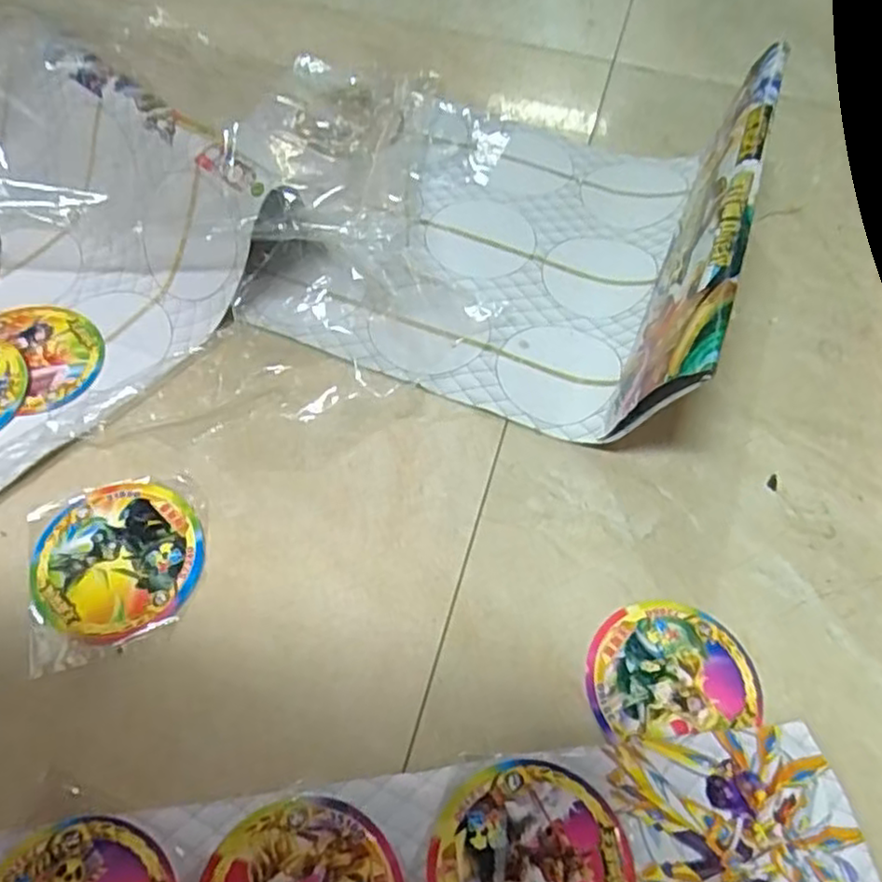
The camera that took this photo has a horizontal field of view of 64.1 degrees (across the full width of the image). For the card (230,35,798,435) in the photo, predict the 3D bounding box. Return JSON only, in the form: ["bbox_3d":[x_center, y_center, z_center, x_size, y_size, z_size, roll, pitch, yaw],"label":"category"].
[{"bbox_3d":[0.042,-0.183,0.523,0.312,0.111,0.332,16,59,6],"label":"card"}]

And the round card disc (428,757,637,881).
[{"bbox_3d":[0.043,0.207,0.336,0.094,0.004,0.093,0,62,0],"label":"round card disc"}]

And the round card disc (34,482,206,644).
[{"bbox_3d":[-0.191,0.069,0.417,0.093,0.004,0.097,1,59,-2],"label":"round card disc"}]

